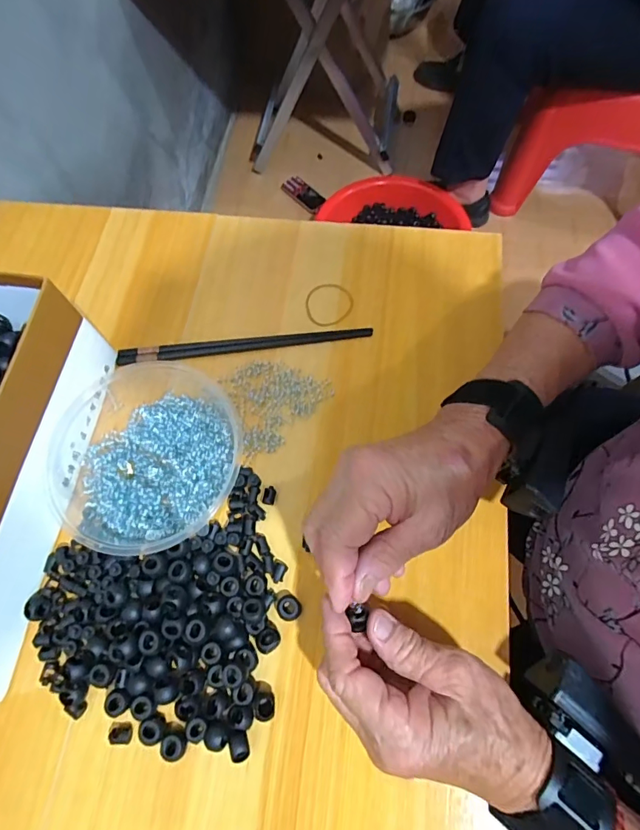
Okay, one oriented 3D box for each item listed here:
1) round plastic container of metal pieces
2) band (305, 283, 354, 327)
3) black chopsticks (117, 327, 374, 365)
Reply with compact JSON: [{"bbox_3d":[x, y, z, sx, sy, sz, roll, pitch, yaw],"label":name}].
[{"bbox_3d":[-0.139,0.024,0.363,0.154,0.046,0.161,-1,68,2],"label":"round plastic container of metal pieces"},{"bbox_3d":[0.008,-0.107,0.435,0.046,0.004,0.050,-1,68,2],"label":"band"},{"bbox_3d":[-0.069,-0.066,0.414,0.230,0.004,0.015,-6,68,0],"label":"black chopsticks"}]

